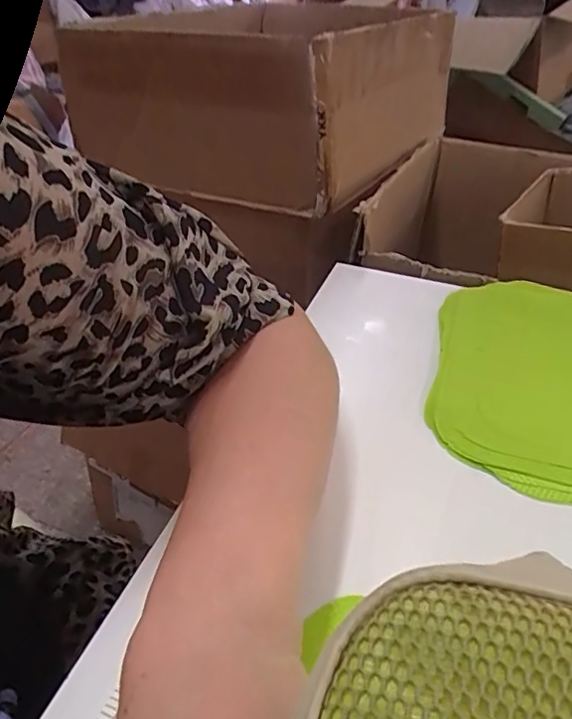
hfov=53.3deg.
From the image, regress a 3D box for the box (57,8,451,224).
[{"bbox_3d":[-0.006,-0.378,0.813,0.357,0.172,0.424,17,38,25],"label":"box"}]

